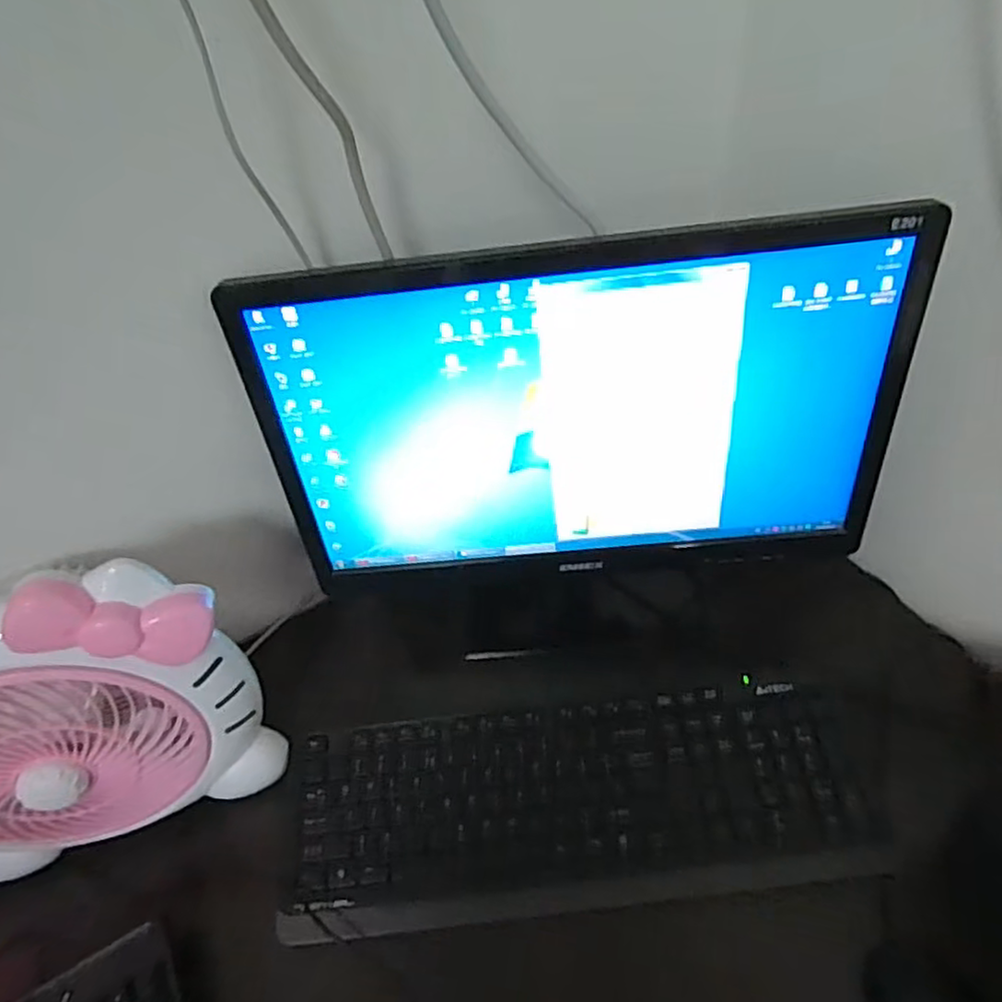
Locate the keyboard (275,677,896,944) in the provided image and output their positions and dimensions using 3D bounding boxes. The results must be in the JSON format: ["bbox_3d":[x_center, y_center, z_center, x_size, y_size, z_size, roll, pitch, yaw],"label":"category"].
[{"bbox_3d":[0.058,0.229,0.516,0.436,0.032,0.146,-7,48,1],"label":"keyboard"}]

